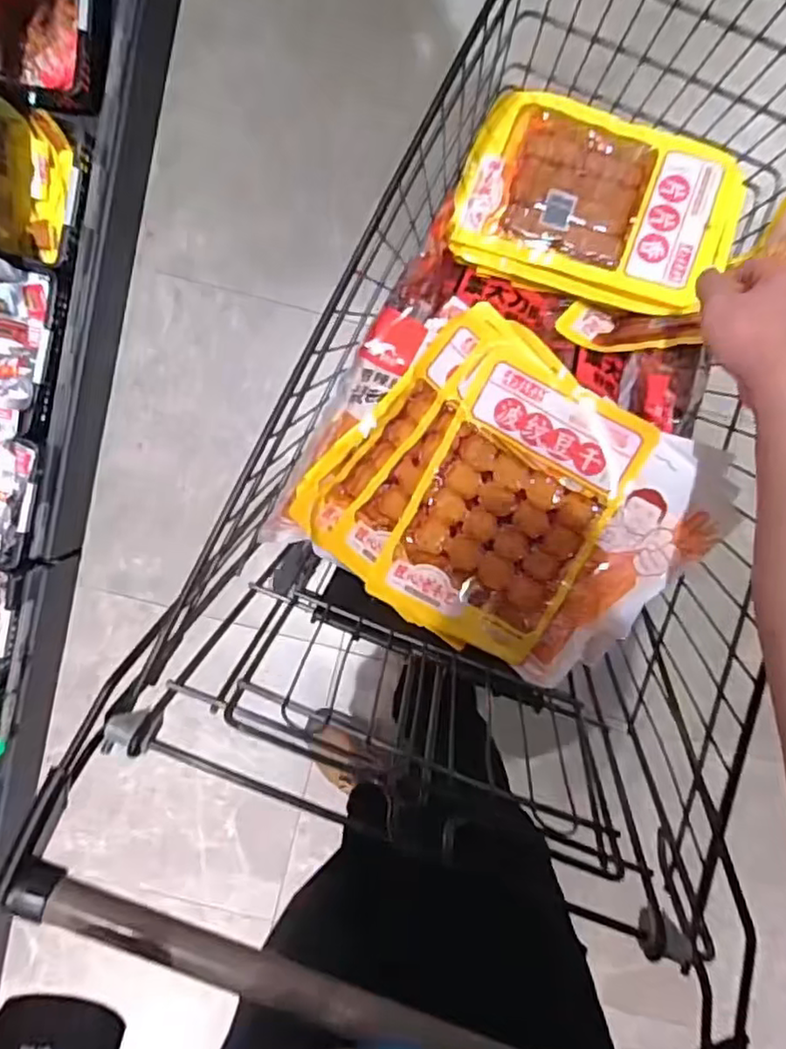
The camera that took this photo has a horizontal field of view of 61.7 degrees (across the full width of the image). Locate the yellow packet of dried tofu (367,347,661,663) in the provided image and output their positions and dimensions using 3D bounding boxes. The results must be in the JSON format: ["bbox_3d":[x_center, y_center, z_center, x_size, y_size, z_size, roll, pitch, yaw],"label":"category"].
[{"bbox_3d":[0.106,-0.015,0.586,0.162,0.048,0.243,28,98,-3],"label":"yellow packet of dried tofu"}]

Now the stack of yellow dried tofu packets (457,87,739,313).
[{"bbox_3d":[0.204,-0.314,0.643,0.262,0.061,0.173,18,98,-1],"label":"stack of yellow dried tofu packets"}]

